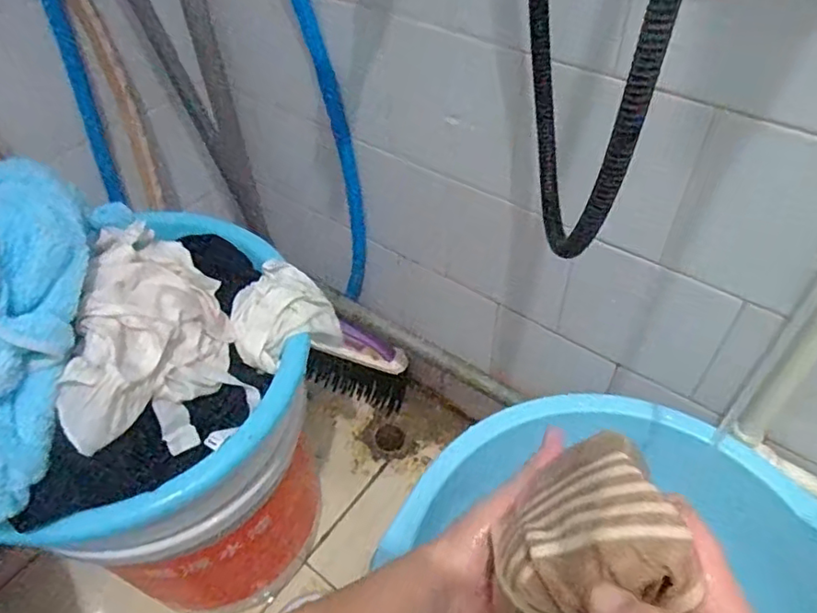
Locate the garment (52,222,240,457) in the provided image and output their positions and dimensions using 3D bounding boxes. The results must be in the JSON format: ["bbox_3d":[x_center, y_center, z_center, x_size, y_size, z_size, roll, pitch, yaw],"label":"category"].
[{"bbox_3d":[-0.209,0.020,0.490,0.091,0.096,0.206,-7,48,-3],"label":"garment"}]

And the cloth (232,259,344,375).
[{"bbox_3d":[-0.123,0.004,0.566,0.096,0.055,0.089,-23,51,-16],"label":"cloth"}]

